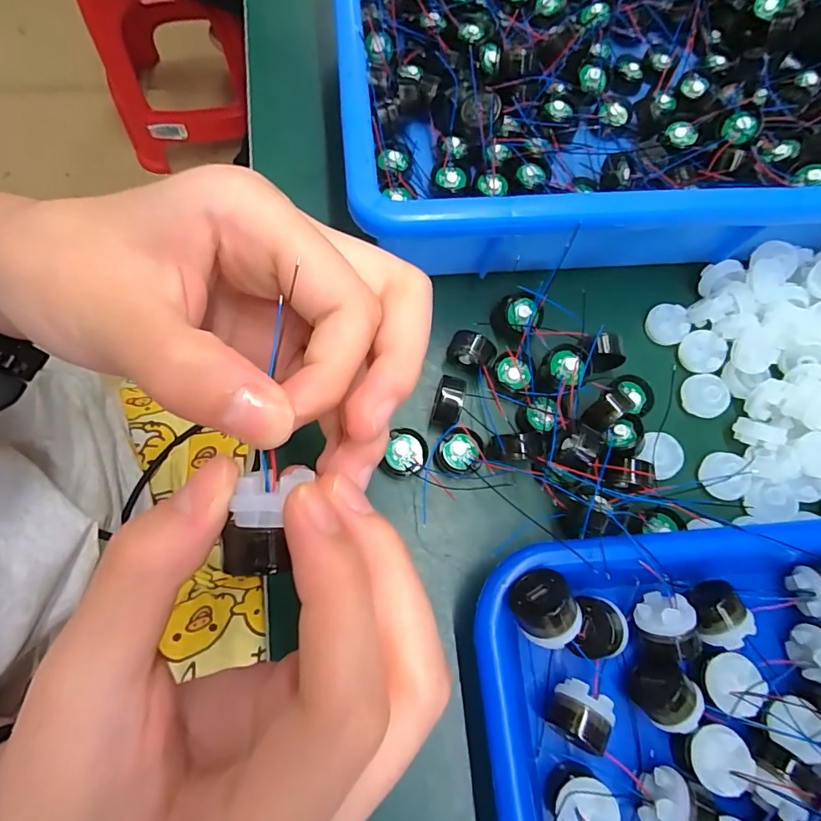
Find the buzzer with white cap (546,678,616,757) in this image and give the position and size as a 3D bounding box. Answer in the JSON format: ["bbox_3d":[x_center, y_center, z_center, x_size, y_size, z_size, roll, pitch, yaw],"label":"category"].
[{"bbox_3d":[0.062,0.110,0.177,0.021,0.018,0.019,27,73,4],"label":"buzzer with white cap"}]

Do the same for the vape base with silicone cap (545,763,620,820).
[{"bbox_3d":[0.059,0.137,0.169,0.021,0.014,0.024,-40,79,-14],"label":"vape base with silicone cap"}]

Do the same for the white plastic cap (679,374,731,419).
[{"bbox_3d":[0.141,-0.007,0.232,0.020,0.004,0.020,-3,80,19],"label":"white plastic cap"}]

